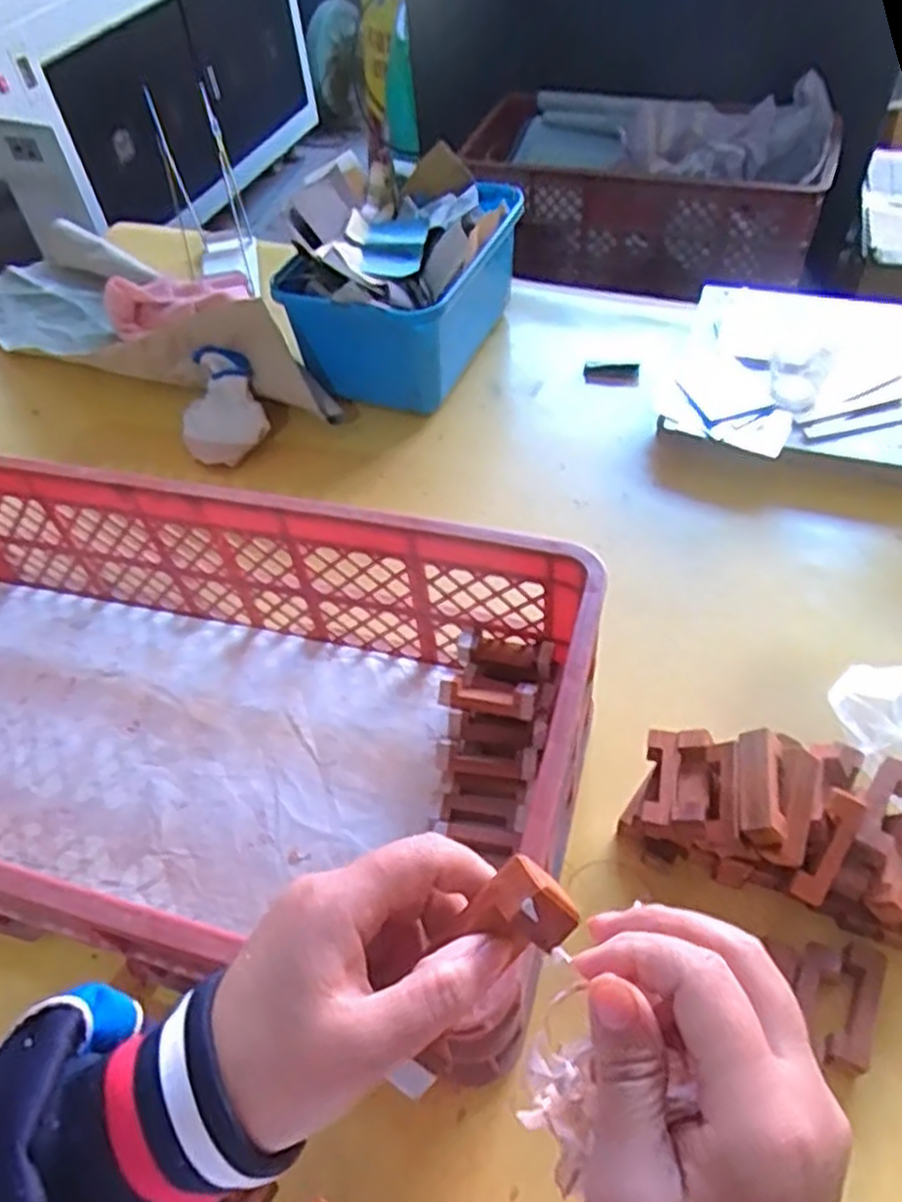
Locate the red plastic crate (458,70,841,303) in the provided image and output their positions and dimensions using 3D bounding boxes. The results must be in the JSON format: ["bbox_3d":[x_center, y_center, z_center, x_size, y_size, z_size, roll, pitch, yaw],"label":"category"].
[{"bbox_3d":[0.345,-0.753,1.437,0.631,0.228,0.316,6,53,10],"label":"red plastic crate"}]

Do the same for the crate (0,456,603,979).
[{"bbox_3d":[-0.232,0.086,0.606,0.640,0.178,0.319,11,54,13],"label":"crate"}]

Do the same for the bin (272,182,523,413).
[{"bbox_3d":[-0.050,-0.382,0.966,0.199,0.163,0.284,17,56,18],"label":"bin"}]

